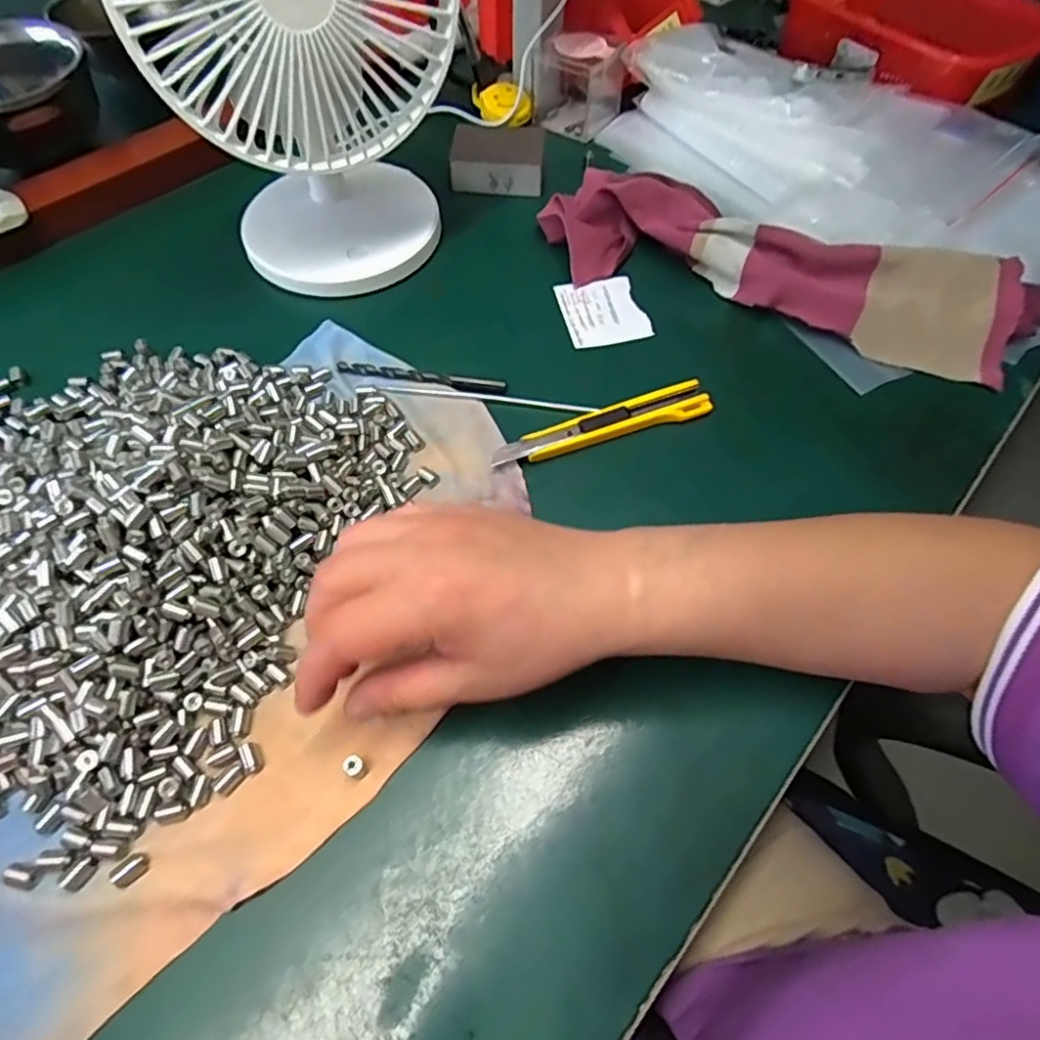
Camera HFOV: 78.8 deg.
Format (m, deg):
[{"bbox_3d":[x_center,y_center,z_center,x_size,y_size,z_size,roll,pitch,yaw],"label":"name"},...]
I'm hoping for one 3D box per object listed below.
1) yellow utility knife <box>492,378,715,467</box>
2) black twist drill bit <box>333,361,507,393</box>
[{"bbox_3d":[0.047,-0.053,0.361,0.129,0.013,0.021,-18,61,-11],"label":"yellow utility knife"},{"bbox_3d":[-0.059,-0.087,0.381,0.102,0.006,0.008,10,60,5],"label":"black twist drill bit"}]

